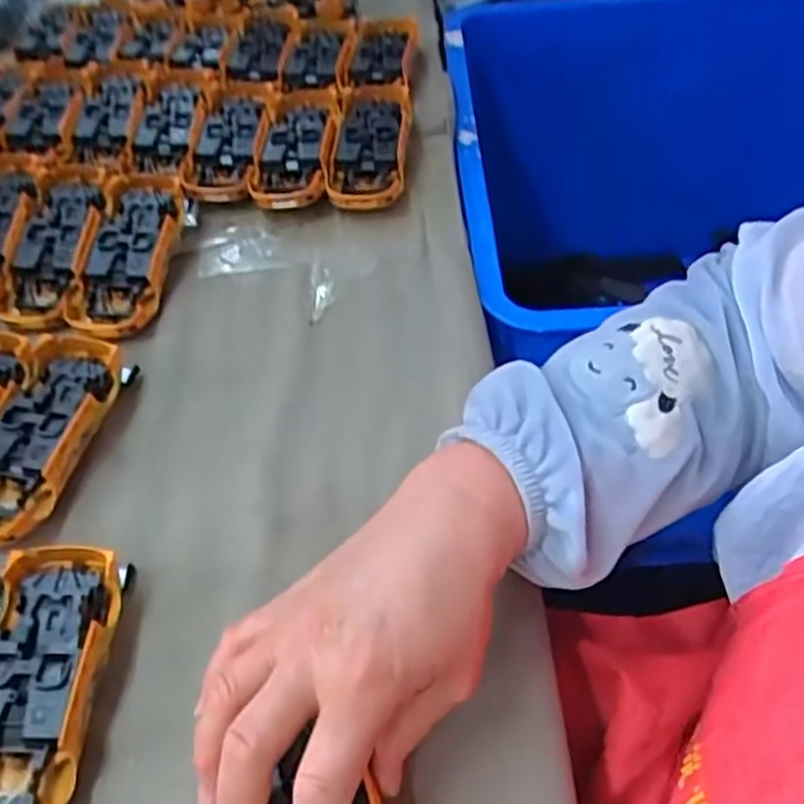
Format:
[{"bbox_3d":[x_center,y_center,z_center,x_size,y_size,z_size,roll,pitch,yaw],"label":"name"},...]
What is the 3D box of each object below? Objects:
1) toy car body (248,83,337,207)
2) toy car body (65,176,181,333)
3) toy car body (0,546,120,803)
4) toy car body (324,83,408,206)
[{"bbox_3d":[-0.084,-0.199,0.613,0.060,0.038,0.140,2,50,2],"label":"toy car body"},{"bbox_3d":[-0.192,-0.102,0.535,0.064,0.021,0.131,3,64,2],"label":"toy car body"},{"bbox_3d":[-0.162,0.126,0.340,0.056,0.025,0.128,1,50,1],"label":"toy car body"},{"bbox_3d":[-0.025,-0.198,0.609,0.060,0.037,0.142,2,50,2],"label":"toy car body"}]

